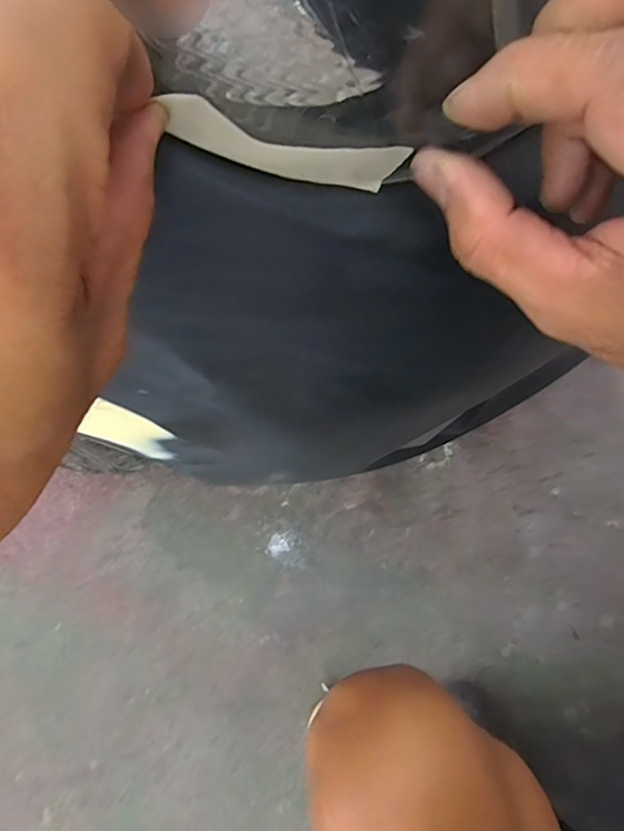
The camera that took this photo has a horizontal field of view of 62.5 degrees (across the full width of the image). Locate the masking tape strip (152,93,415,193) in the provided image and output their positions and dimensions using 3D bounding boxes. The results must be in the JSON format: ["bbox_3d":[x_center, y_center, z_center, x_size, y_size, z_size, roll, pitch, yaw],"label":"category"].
[{"bbox_3d":[-0.006,-0.083,0.160,0.076,0.015,0.004,-1,35,-25],"label":"masking tape strip"}]

